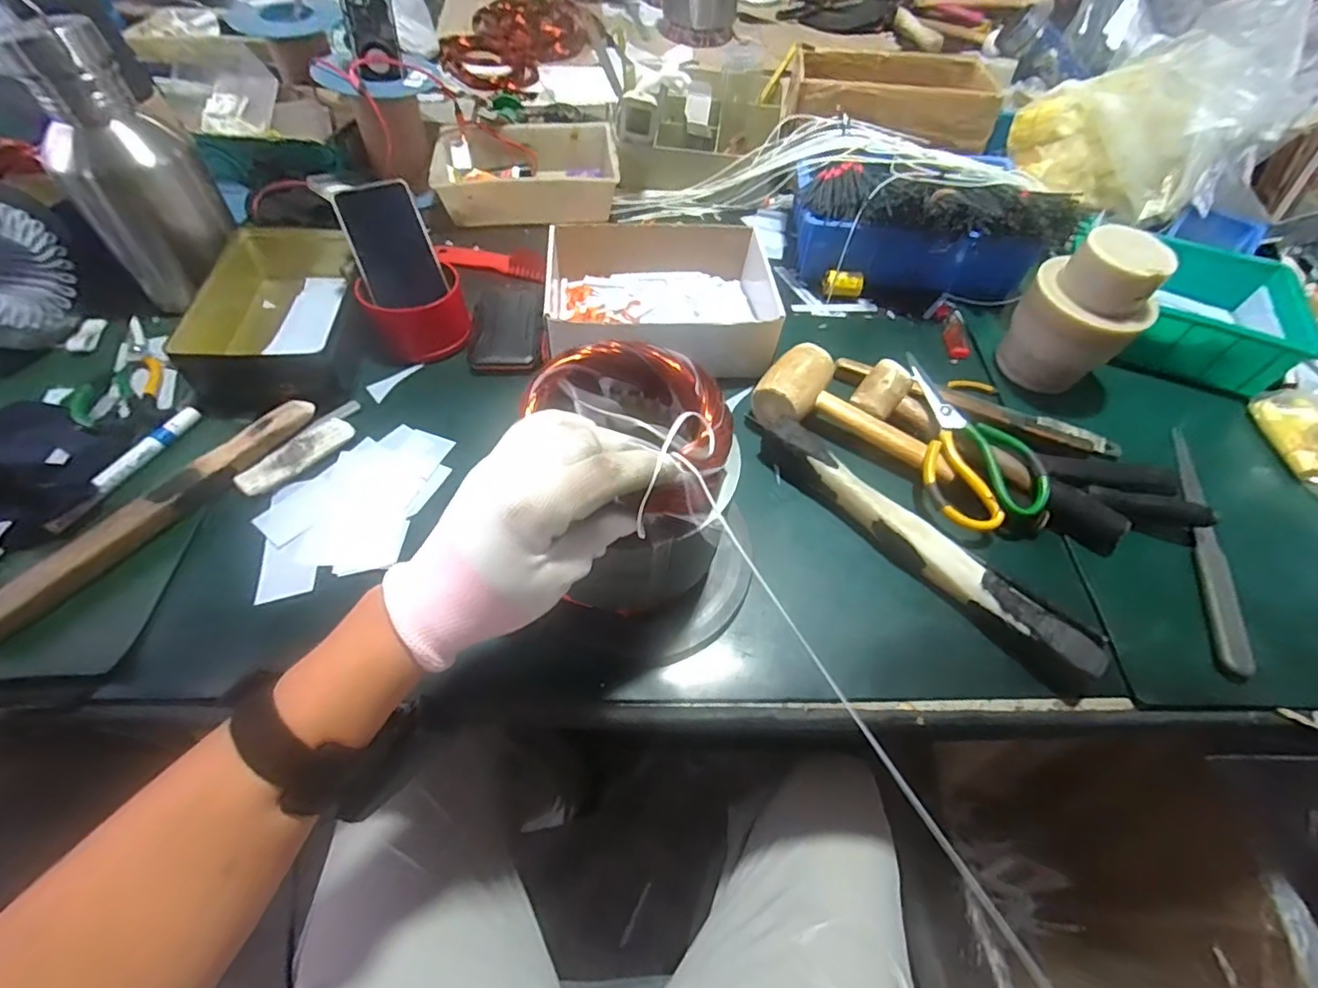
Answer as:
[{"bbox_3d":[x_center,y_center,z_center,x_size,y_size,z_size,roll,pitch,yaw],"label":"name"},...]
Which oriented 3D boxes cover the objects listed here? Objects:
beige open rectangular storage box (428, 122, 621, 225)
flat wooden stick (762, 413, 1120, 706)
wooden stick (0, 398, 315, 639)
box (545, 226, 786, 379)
[{"bbox_3d":[-0.186,-0.458,0.804,0.248,0.049,0.175,-4,55,-4],"label":"beige open rectangular storage box"},{"bbox_3d":[0.225,0.035,0.494,0.053,0.028,0.319,-37,66,-25],"label":"flat wooden stick"},{"bbox_3d":[-0.407,0.010,0.468,0.026,0.022,0.272,29,59,18],"label":"wooden stick"},{"bbox_3d":[-0.003,-0.216,0.637,0.230,0.074,0.193,-3,55,-3],"label":"box"}]

